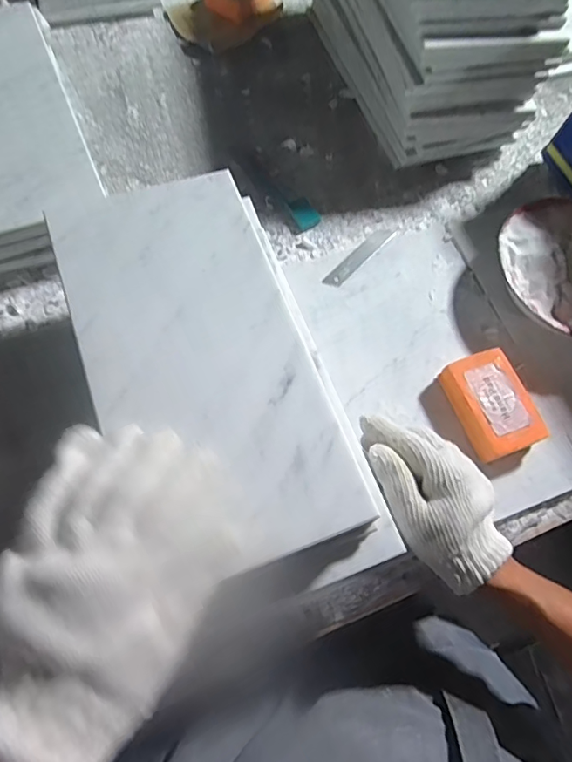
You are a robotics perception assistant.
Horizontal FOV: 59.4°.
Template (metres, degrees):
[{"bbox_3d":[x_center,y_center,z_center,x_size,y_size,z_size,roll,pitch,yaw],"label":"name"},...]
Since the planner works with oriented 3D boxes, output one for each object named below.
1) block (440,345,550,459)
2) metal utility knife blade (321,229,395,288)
[{"bbox_3d":[0.187,0.022,0.459,0.061,0.030,0.092,-21,68,-13],"label":"block"},{"bbox_3d":[0.081,-0.135,0.536,0.020,0.006,0.111,40,68,16],"label":"metal utility knife blade"}]

